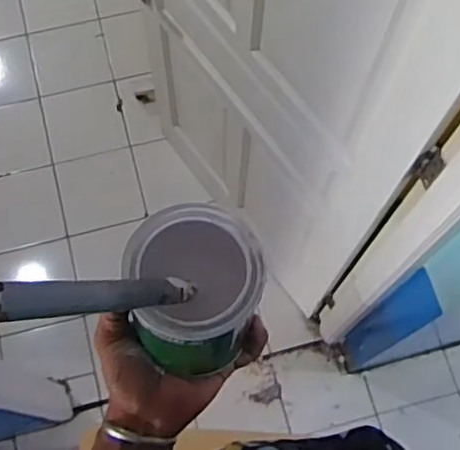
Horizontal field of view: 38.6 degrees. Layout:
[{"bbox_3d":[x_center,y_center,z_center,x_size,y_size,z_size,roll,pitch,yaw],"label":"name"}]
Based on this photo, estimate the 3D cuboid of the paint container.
[{"bbox_3d":[-0.026,0.054,0.508,0.094,0.122,0.100,-3,71,-2],"label":"paint container"}]

